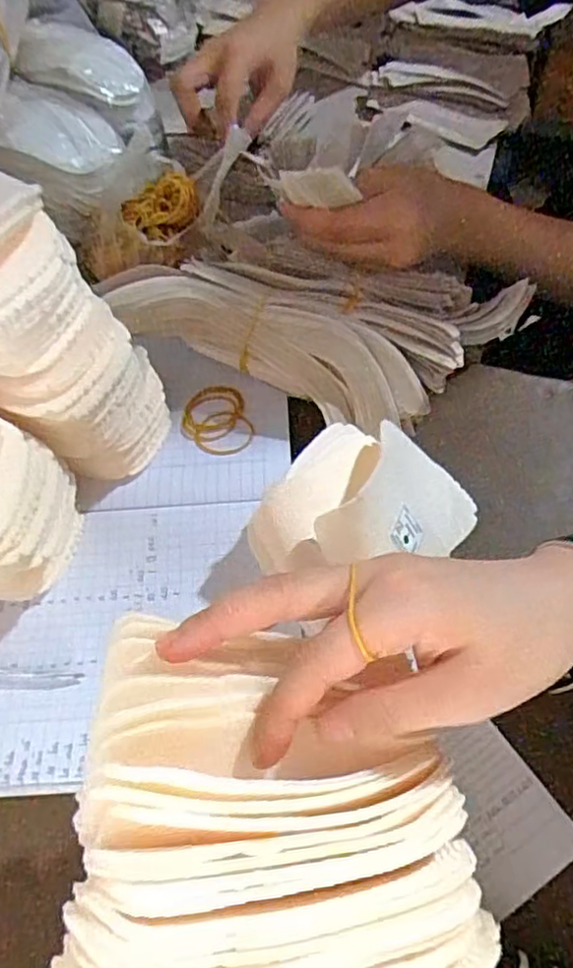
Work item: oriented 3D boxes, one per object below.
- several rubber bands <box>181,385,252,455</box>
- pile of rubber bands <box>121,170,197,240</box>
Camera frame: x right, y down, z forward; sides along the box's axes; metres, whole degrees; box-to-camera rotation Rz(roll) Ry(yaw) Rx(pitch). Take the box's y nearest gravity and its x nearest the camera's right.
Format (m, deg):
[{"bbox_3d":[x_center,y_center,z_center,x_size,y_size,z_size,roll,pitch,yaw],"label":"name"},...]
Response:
[{"bbox_3d":[-0.053,-0.046,0.481,0.050,0.009,0.061,-16,58,-7],"label":"several rubber bands"},{"bbox_3d":[-0.105,-0.231,0.533,0.061,0.018,0.065,-11,58,-4],"label":"pile of rubber bands"}]

